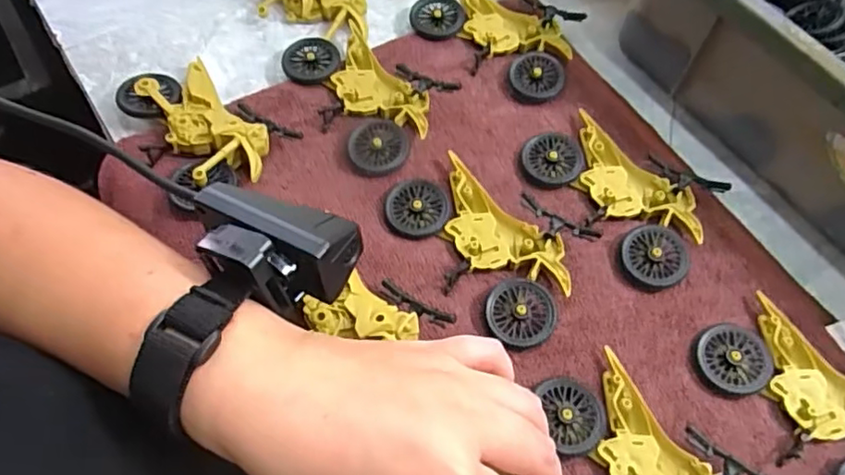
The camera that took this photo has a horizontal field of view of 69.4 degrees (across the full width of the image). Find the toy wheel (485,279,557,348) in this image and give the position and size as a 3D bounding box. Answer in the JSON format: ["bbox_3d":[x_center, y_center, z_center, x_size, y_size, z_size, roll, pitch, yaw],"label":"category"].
[{"bbox_3d":[0.053,0.041,0.326,0.035,0.010,0.035,0,63,-1],"label":"toy wheel"}]

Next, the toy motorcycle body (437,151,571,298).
[{"bbox_3d":[0.043,-0.001,0.348,0.096,0.010,0.045,38,69,17],"label":"toy motorcycle body"}]

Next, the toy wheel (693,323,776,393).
[{"bbox_3d":[0.164,0.064,0.321,0.038,0.006,0.037,0,63,-1],"label":"toy wheel"}]

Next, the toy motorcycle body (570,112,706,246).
[{"bbox_3d":[0.123,-0.031,0.369,0.044,0.007,0.099,-40,70,-19],"label":"toy motorcycle body"}]

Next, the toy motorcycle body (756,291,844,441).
[{"bbox_3d":[0.205,0.081,0.311,0.045,0.009,0.100,-38,69,-18],"label":"toy motorcycle body"}]

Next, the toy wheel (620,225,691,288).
[{"bbox_3d":[0.132,0.011,0.348,0.035,0.009,0.039,26,65,12],"label":"toy wheel"}]

